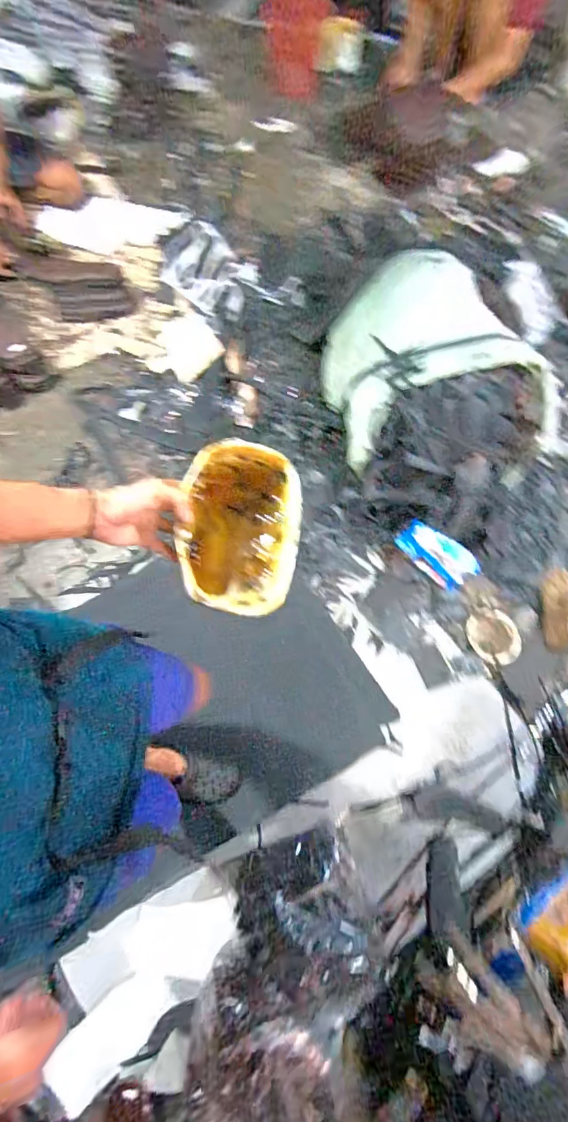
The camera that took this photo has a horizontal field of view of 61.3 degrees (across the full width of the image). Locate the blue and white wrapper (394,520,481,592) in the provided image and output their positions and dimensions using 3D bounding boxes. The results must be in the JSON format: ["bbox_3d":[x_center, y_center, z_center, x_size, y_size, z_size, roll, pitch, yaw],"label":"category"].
[{"bbox_3d":[0.451,-0.022,1.399,0.121,0.048,0.229,-43,77,-14],"label":"blue and white wrapper"}]

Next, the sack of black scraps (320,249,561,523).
[{"bbox_3d":[0.430,-0.502,1.398,0.641,0.290,0.706,-37,75,-13],"label":"sack of black scraps"}]

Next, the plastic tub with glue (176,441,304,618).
[{"bbox_3d":[-0.061,-0.038,0.604,0.136,0.097,0.201,8,87,-17],"label":"plastic tub with glue"}]

